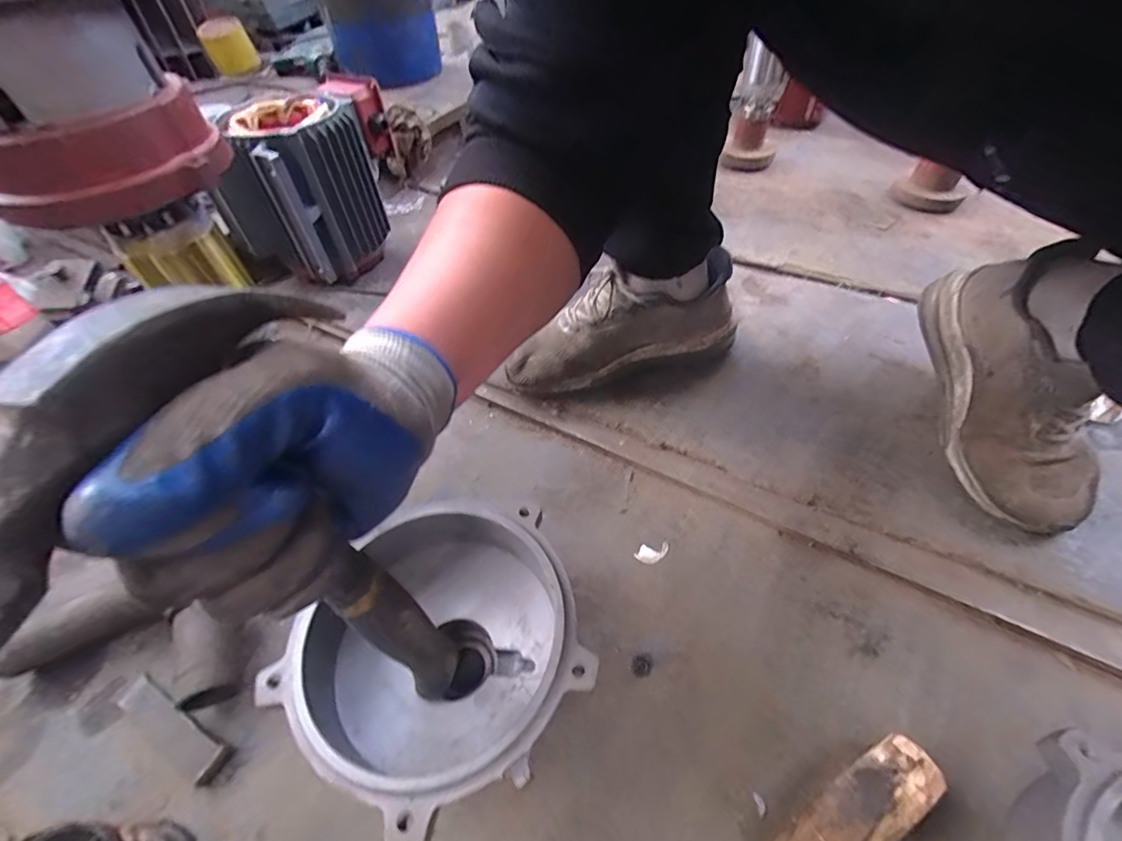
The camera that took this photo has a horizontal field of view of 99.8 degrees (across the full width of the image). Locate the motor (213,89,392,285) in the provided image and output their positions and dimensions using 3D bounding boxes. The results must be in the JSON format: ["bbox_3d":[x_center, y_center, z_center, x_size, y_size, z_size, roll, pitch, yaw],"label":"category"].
[{"bbox_3d":[-0.378,-0.343,0.724,0.161,0.213,0.198,18,54,16],"label":"motor"}]

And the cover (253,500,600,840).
[{"bbox_3d":[-0.082,0.185,0.364,0.195,0.116,0.181,-23,55,-14],"label":"cover"}]

